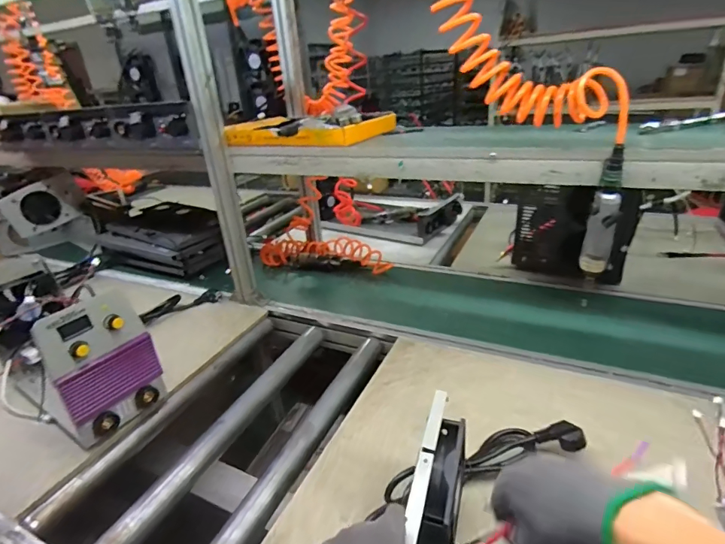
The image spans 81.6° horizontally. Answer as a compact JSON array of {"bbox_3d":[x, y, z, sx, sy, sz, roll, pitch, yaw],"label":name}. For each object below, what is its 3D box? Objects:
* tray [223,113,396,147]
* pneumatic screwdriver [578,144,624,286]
[{"bbox_3d":[-0.125,-0.337,0.995,0.335,0.039,0.253,9,29,25],"label":"tray"},{"bbox_3d":[0.389,-0.077,0.685,0.044,0.233,0.047,9,29,25],"label":"pneumatic screwdriver"}]

